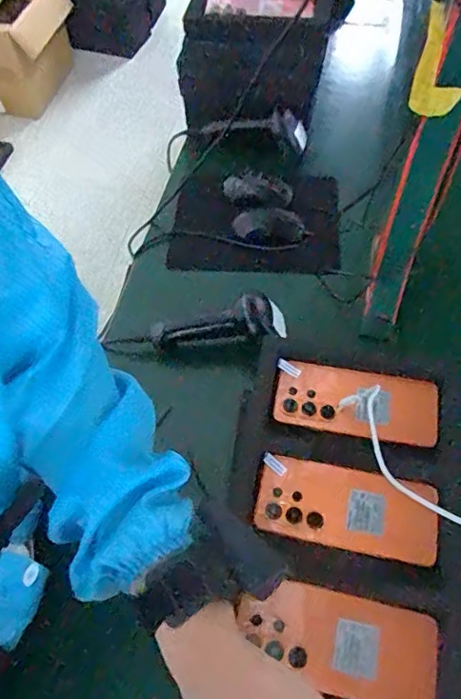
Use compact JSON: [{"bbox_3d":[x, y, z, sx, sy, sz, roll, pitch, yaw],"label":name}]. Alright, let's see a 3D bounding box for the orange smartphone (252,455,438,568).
[{"bbox_3d":[0.111,0.154,0.524,0.169,0.012,0.076,11,59,8],"label":"orange smartphone"}]

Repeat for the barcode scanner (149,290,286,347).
[{"bbox_3d":[-0.020,-0.027,0.695,0.176,0.060,0.057,-10,57,13],"label":"barcode scanner"}]

